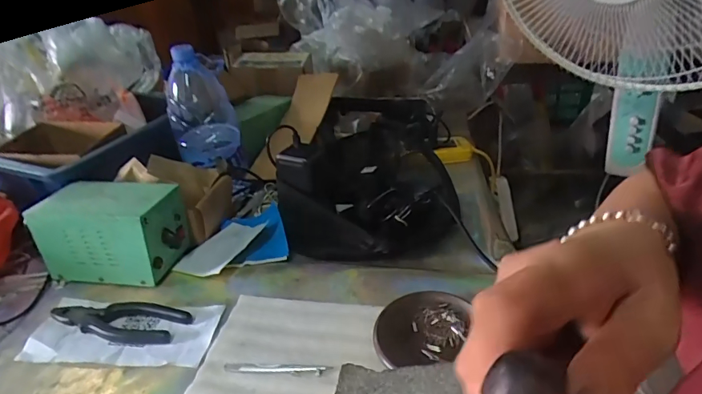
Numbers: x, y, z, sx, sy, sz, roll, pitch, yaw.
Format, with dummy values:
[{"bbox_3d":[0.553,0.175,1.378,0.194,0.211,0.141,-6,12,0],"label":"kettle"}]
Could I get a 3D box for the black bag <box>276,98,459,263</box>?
[{"bbox_3d":[0.032,-0.083,0.734,0.226,0.111,0.430,-3,30,7],"label":"black bag"}]

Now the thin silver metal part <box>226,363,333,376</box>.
[{"bbox_3d":[-0.073,0.168,0.438,0.106,0.004,0.011,-1,30,9],"label":"thin silver metal part"}]

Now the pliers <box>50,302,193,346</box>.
[{"bbox_3d":[-0.269,0.141,0.512,0.166,0.012,0.052,1,31,12],"label":"pliers"}]

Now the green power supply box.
[{"bbox_3d":[-0.312,0.046,0.587,0.167,0.109,0.092,-2,30,8],"label":"green power supply box"}]

